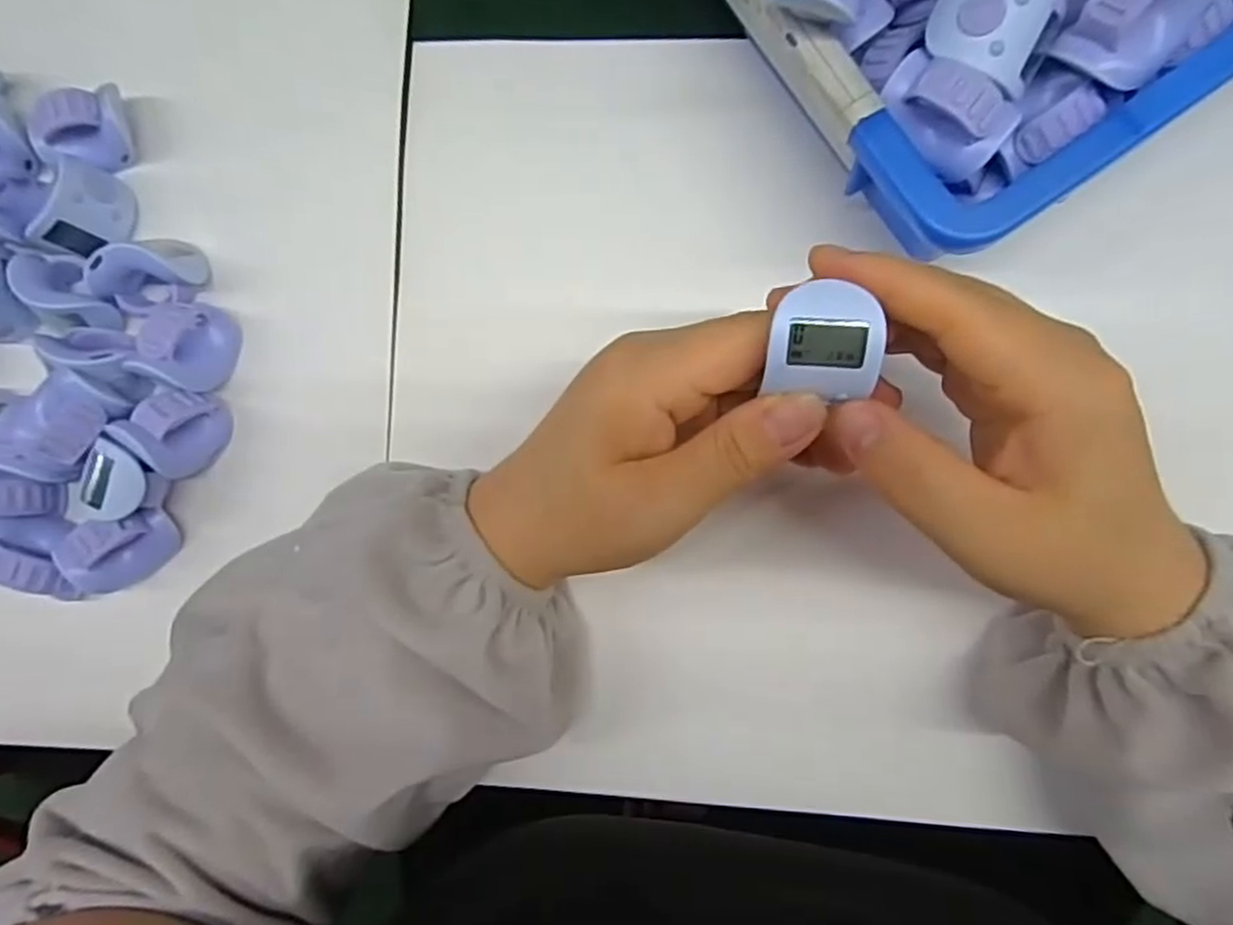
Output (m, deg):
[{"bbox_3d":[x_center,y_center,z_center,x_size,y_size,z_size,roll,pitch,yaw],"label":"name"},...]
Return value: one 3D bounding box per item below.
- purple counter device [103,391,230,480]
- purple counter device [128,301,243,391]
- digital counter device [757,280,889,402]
[{"bbox_3d":[-0.175,-0.013,0.296,0.029,0.034,0.025,-41,84,2],"label":"purple counter device"},{"bbox_3d":[-0.174,-0.048,0.298,0.021,0.036,0.035,25,89,6],"label":"purple counter device"},{"bbox_3d":[0.058,-0.034,0.204,0.029,0.014,0.030,4,109,7],"label":"digital counter device"}]

